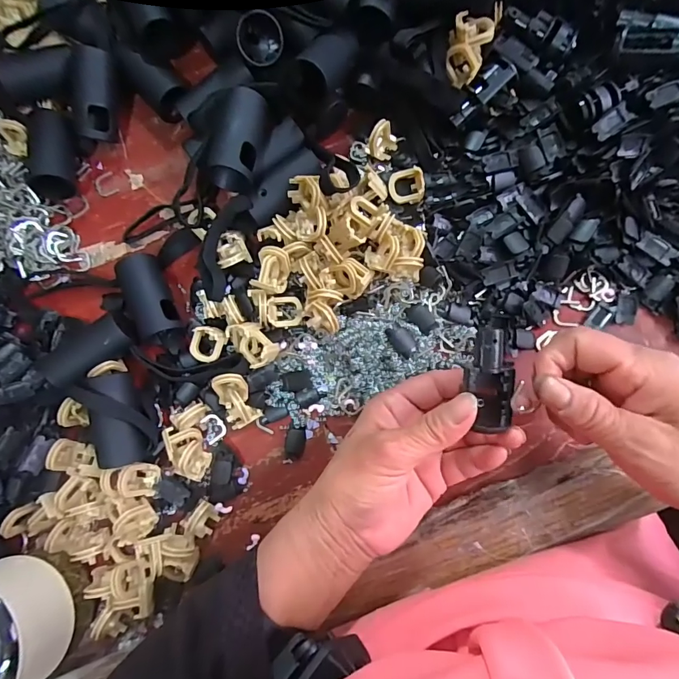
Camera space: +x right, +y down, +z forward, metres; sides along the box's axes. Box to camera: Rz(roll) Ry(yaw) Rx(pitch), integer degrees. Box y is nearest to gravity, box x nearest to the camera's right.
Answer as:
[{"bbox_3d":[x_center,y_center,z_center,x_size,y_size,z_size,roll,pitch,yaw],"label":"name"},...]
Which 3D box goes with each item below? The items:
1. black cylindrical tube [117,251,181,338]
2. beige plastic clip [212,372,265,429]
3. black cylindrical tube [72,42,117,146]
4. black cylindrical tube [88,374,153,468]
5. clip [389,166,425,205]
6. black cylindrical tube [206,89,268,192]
[{"bbox_3d":[-0.138,-0.032,0.305,0.027,0.030,0.065,-25,81,1],"label":"black cylindrical tube"},{"bbox_3d":[-0.072,0.042,0.292,0.023,0.022,0.037,-28,81,1],"label":"beige plastic clip"},{"bbox_3d":[-0.183,-0.184,0.315,0.026,0.022,0.061,7,112,4],"label":"black cylindrical tube"},{"bbox_3d":[-0.148,0.053,0.281,0.030,0.025,0.062,-11,82,3],"label":"black cylindrical tube"},{"bbox_3d":[0.047,-0.108,0.292,0.025,0.017,0.020,-6,82,4],"label":"clip"},{"bbox_3d":[-0.066,-0.131,0.283,0.026,0.033,0.069,9,84,6],"label":"black cylindrical tube"}]

